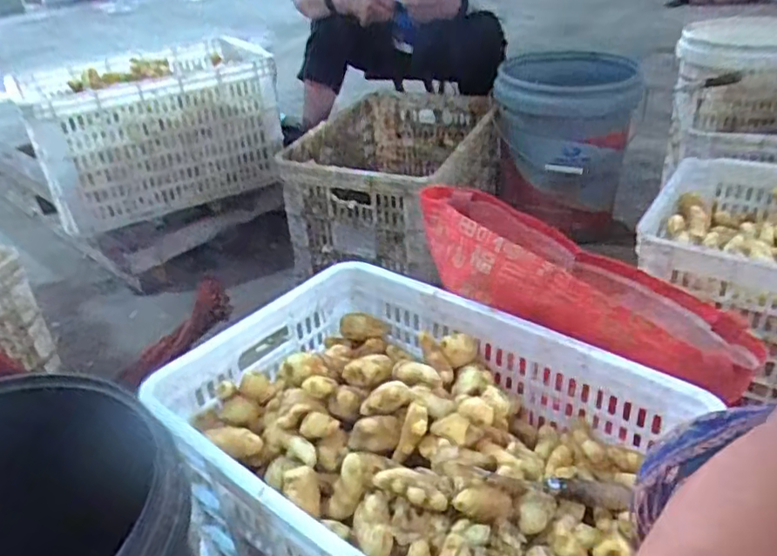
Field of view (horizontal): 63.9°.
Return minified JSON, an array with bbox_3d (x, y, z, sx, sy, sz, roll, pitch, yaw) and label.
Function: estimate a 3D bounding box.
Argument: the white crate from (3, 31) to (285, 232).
[{"bbox_3d":[-0.529,-0.340,1.428,0.508,0.276,0.342,-16,33,-19],"label":"white crate"}]

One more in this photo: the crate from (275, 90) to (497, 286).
[{"bbox_3d":[0.034,-0.260,1.442,0.388,0.254,0.599,9,33,22],"label":"crate"}]

